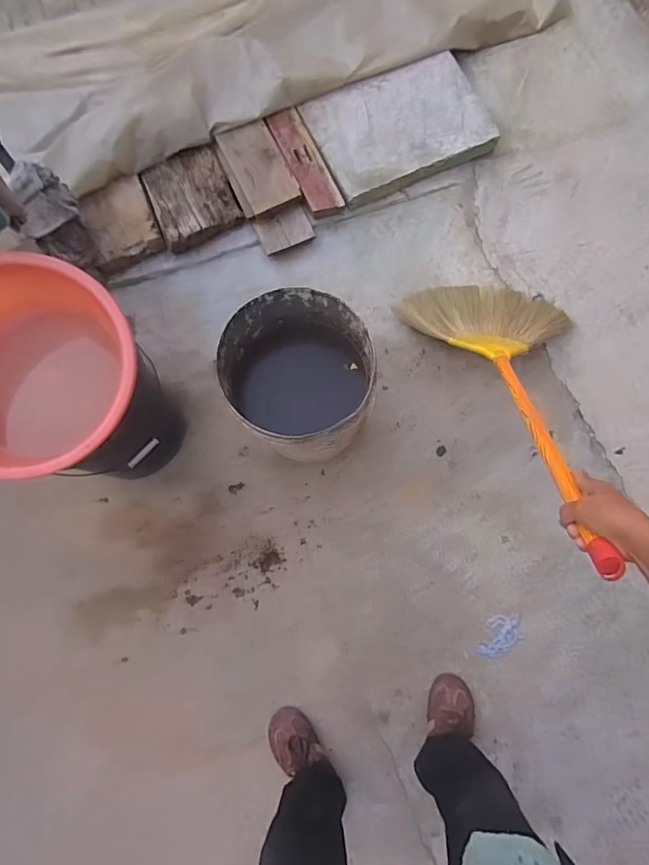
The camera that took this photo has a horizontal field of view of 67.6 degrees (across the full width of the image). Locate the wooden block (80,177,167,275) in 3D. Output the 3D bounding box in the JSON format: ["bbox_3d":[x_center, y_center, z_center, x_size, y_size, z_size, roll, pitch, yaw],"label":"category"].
[{"bbox_3d":[-0.508,-0.522,1.210,0.166,0.045,0.201,-24,76,-3],"label":"wooden block"}]

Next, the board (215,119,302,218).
[{"bbox_3d":[-0.171,-0.674,1.222,0.144,0.019,0.231,-24,80,-6],"label":"board"}]

